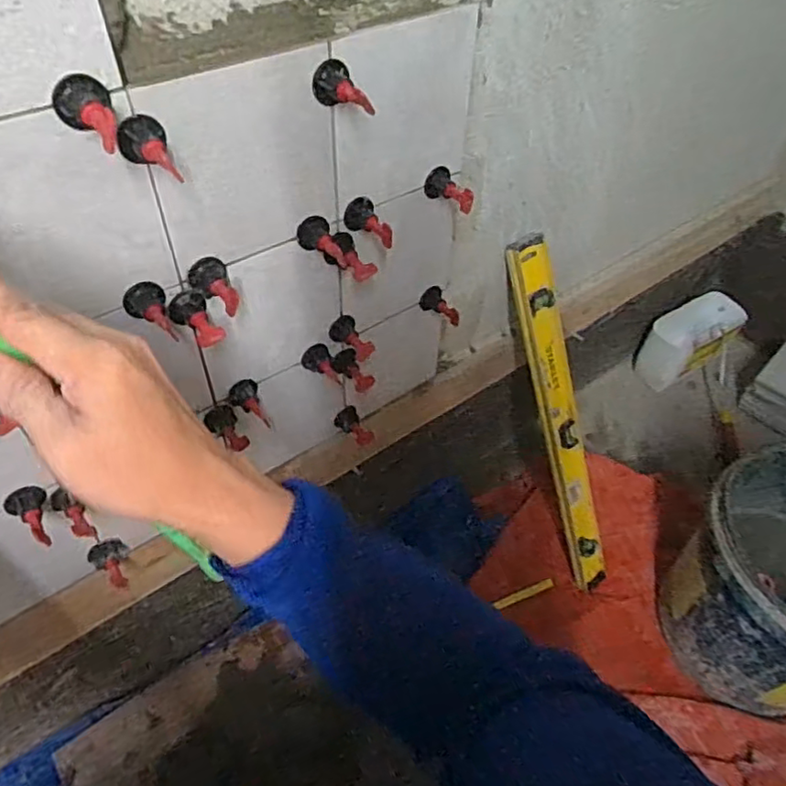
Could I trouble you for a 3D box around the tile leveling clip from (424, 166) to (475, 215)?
[{"bbox_3d":[0.052,-0.193,0.594,0.031,0.027,0.049,-15,51,-16],"label":"tile leveling clip"}]

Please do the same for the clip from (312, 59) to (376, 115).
[{"bbox_3d":[-0.038,-0.223,0.454,0.033,0.027,0.045,-19,52,-19],"label":"clip"}]

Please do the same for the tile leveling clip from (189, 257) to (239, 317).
[{"bbox_3d":[-0.141,-0.083,0.489,0.030,0.027,0.051,-17,52,-17],"label":"tile leveling clip"}]

